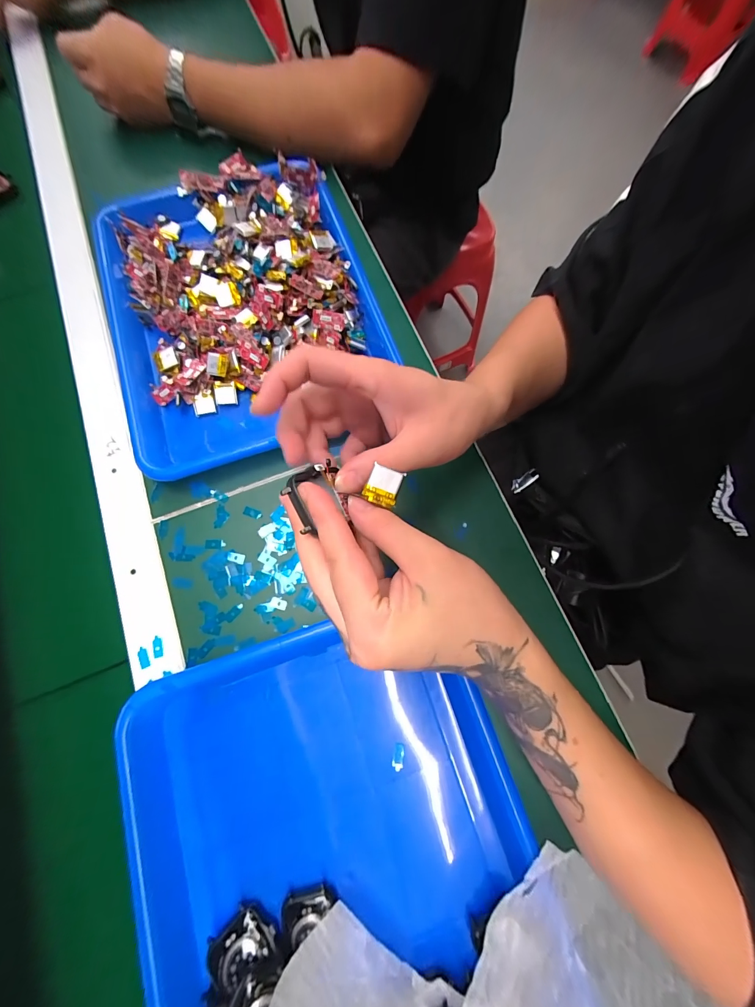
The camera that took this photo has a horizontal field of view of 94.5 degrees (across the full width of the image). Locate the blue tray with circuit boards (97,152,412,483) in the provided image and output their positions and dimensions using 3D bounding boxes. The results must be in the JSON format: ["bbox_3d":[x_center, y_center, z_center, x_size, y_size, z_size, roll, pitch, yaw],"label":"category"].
[{"bbox_3d":[-0.140,-0.200,0.354,0.264,0.046,0.329,-19,75,-5],"label":"blue tray with circuit boards"}]

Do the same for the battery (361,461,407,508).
[{"bbox_3d":[0.003,-0.011,0.198,0.019,0.004,0.020,21,95,-9],"label":"battery"}]

